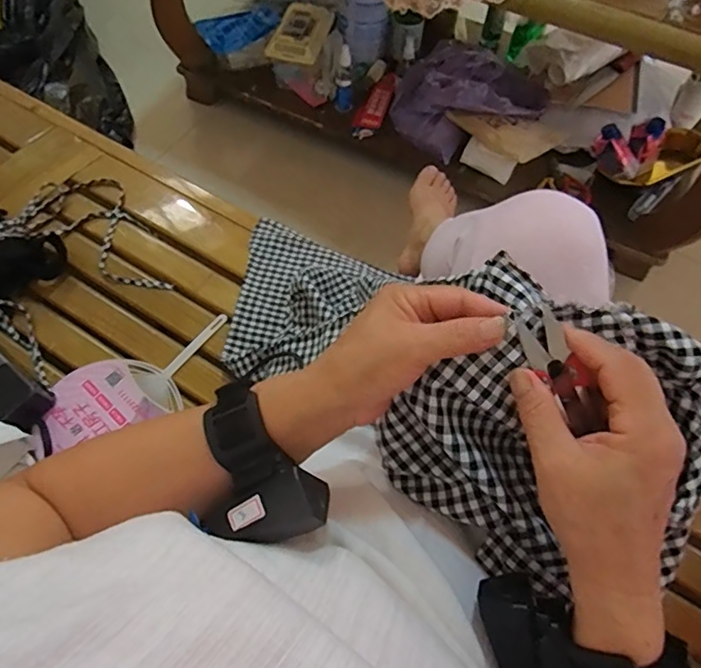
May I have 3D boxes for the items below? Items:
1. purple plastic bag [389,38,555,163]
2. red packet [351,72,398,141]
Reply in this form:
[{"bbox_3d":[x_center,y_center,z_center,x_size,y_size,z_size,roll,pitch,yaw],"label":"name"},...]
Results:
[{"bbox_3d":[0.244,-0.505,1.100,0.281,0.120,0.268,35,65,18],"label":"purple plastic bag"},{"bbox_3d":[0.057,-0.510,1.160,0.062,0.030,0.205,21,62,11],"label":"red packet"}]

